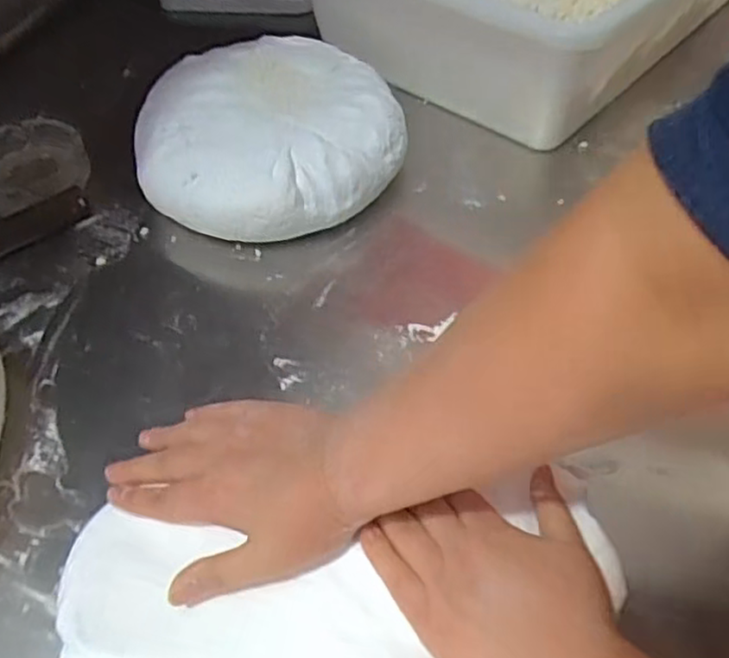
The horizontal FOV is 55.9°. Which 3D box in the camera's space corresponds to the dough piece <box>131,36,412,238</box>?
[{"bbox_3d":[-0.078,-0.179,0.611,0.226,0.078,0.243,7,52,5],"label":"dough piece"}]

